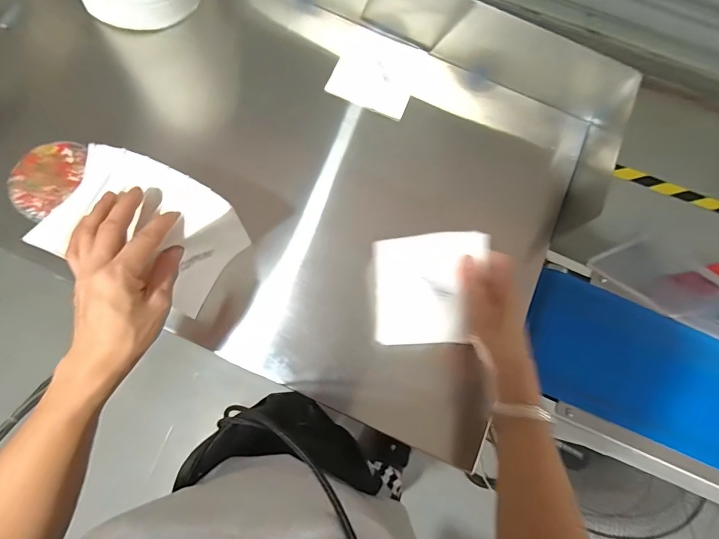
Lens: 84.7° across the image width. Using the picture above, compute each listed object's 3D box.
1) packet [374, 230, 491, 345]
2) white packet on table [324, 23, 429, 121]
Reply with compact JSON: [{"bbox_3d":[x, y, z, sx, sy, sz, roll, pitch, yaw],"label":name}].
[{"bbox_3d":[0.076,0.021,0.433,0.121,0.011,0.118,-2,84,19],"label":"packet"},{"bbox_3d":[0.026,-0.281,0.563,0.112,0.011,0.115,23,85,-4],"label":"white packet on table"}]

